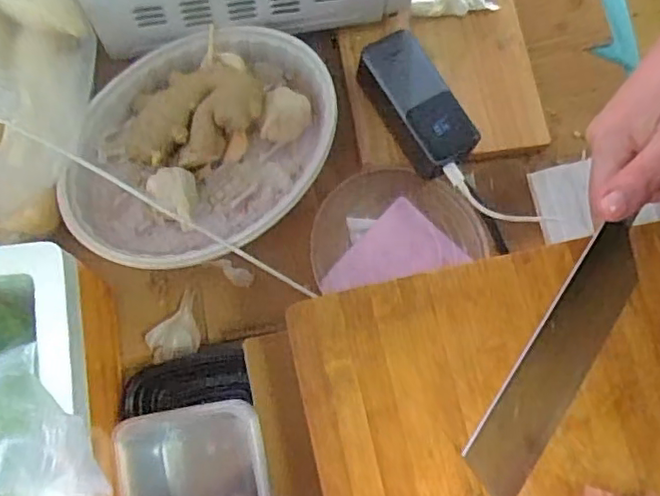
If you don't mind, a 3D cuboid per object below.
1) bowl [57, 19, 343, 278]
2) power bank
[{"bbox_3d":[-0.113,-0.092,0.560,0.260,0.058,0.199,-36,81,-8],"label":"bowl"},{"bbox_3d":[0.080,-0.128,0.578,0.063,0.057,0.138,-32,81,-8],"label":"power bank"}]

